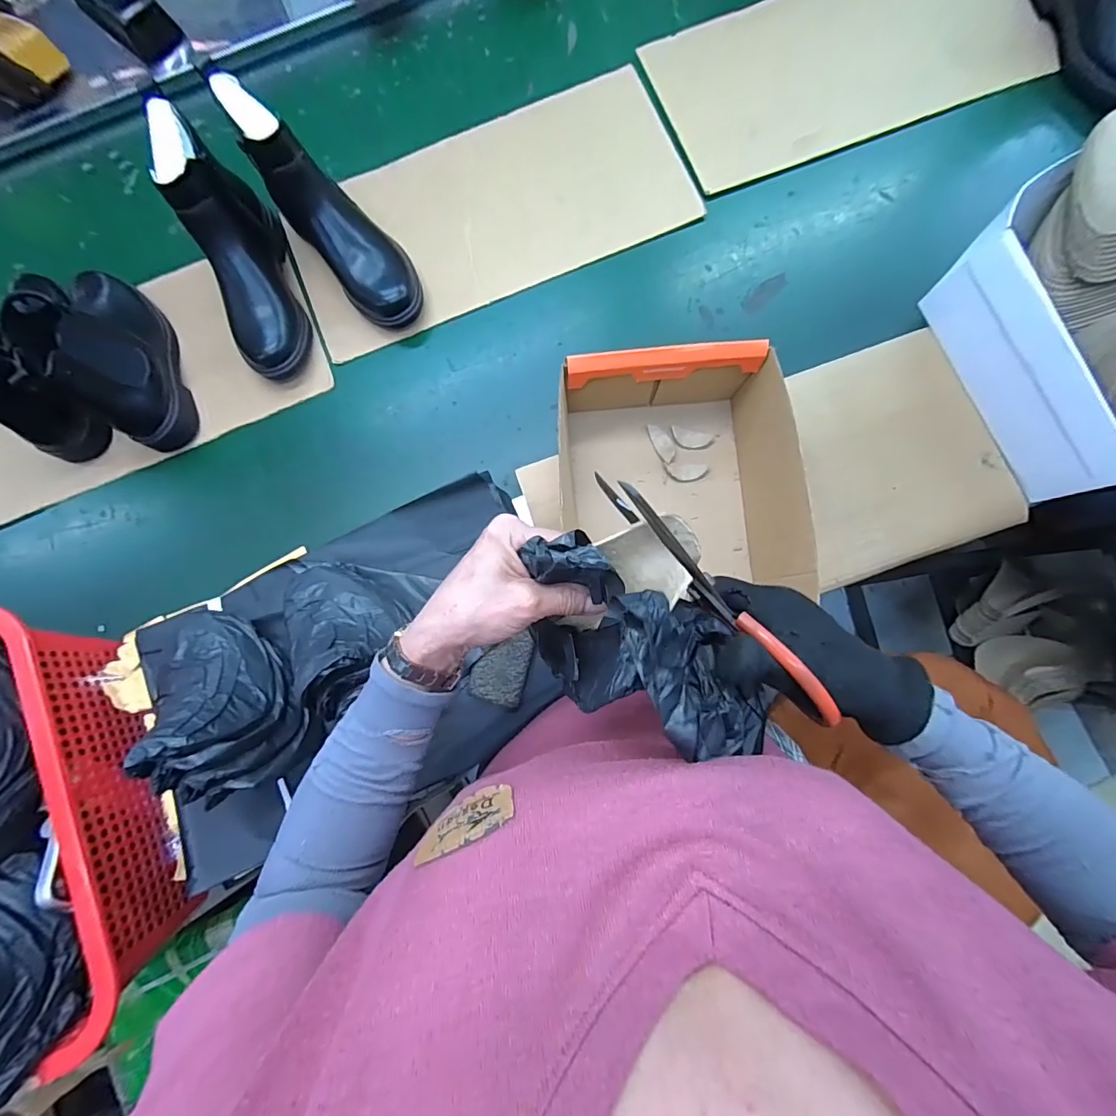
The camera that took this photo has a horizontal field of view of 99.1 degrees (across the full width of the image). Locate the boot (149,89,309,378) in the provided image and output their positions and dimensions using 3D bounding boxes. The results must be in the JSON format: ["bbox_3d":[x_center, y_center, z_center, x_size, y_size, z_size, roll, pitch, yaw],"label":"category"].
[{"bbox_3d":[-0.387,-0.352,0.556,0.089,0.158,0.229,-21,80,0],"label":"boot"}]

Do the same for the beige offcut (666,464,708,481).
[{"bbox_3d":[0.146,-0.096,0.534,0.044,0.004,0.017,-5,92,-3],"label":"beige offcut"}]

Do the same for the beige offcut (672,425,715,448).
[{"bbox_3d":[0.151,-0.134,0.537,0.047,0.006,0.020,13,83,4],"label":"beige offcut"}]

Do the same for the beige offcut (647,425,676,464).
[{"bbox_3d":[0.117,-0.130,0.537,0.018,0.006,0.049,-31,82,-2],"label":"beige offcut"}]

